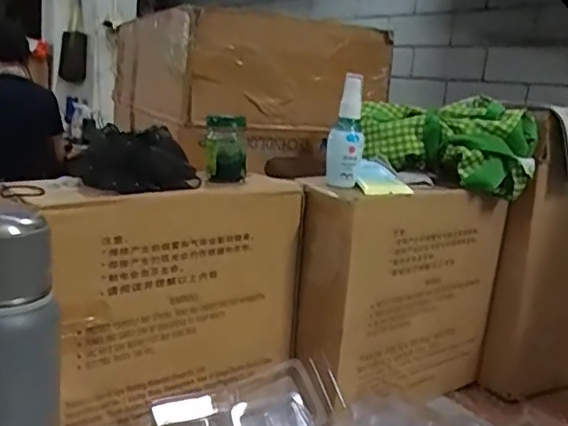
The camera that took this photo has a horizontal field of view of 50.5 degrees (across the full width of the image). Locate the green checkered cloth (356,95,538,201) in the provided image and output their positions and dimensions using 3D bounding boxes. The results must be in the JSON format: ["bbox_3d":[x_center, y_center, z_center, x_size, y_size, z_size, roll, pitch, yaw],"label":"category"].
[{"bbox_3d":[0.202,-0.089,0.750,0.207,0.095,0.094,10,13,23],"label":"green checkered cloth"}]

